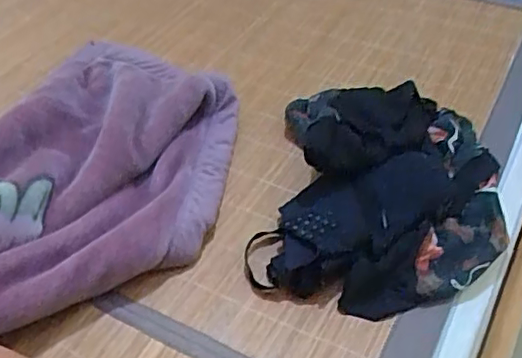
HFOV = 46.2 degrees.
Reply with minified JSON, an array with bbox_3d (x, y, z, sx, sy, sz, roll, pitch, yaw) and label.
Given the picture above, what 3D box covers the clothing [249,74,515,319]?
[{"bbox_3d":[0.145,0.007,0.731,0.267,0.069,0.331,8,44,11],"label":"clothing"}]

